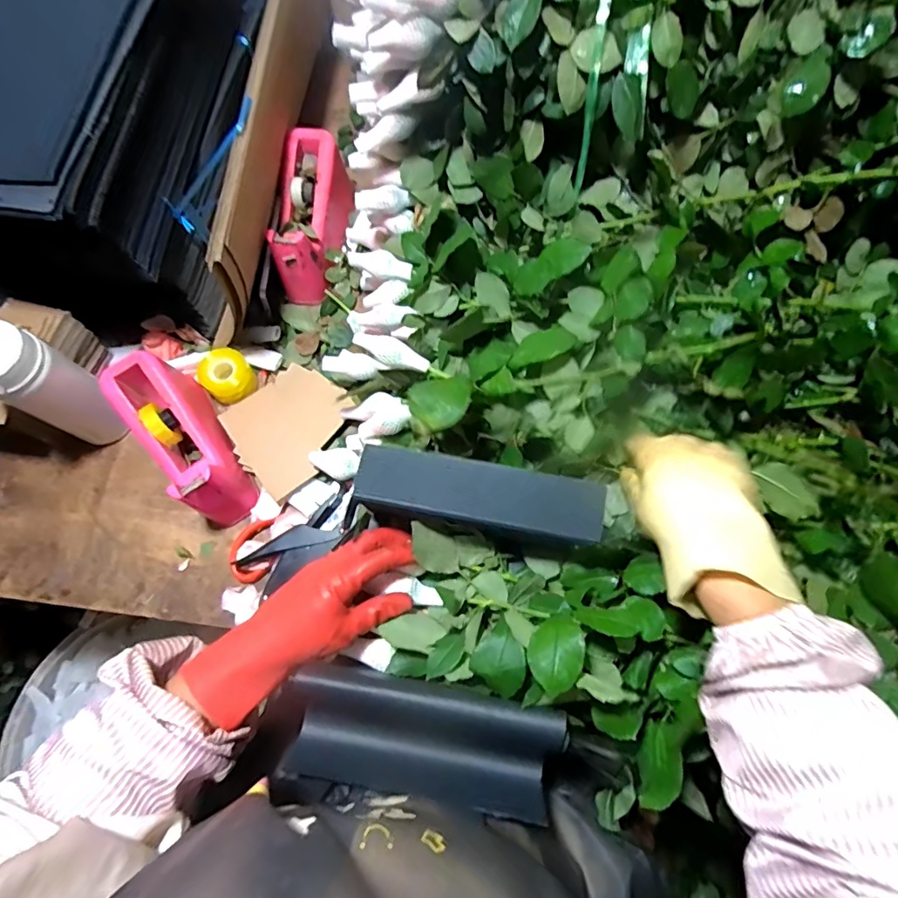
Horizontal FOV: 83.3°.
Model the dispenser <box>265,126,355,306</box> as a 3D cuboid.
[{"bbox_3d":[-0.179,-0.310,0.676,0.077,0.088,0.209,5,73,4],"label":"dispenser"}]

